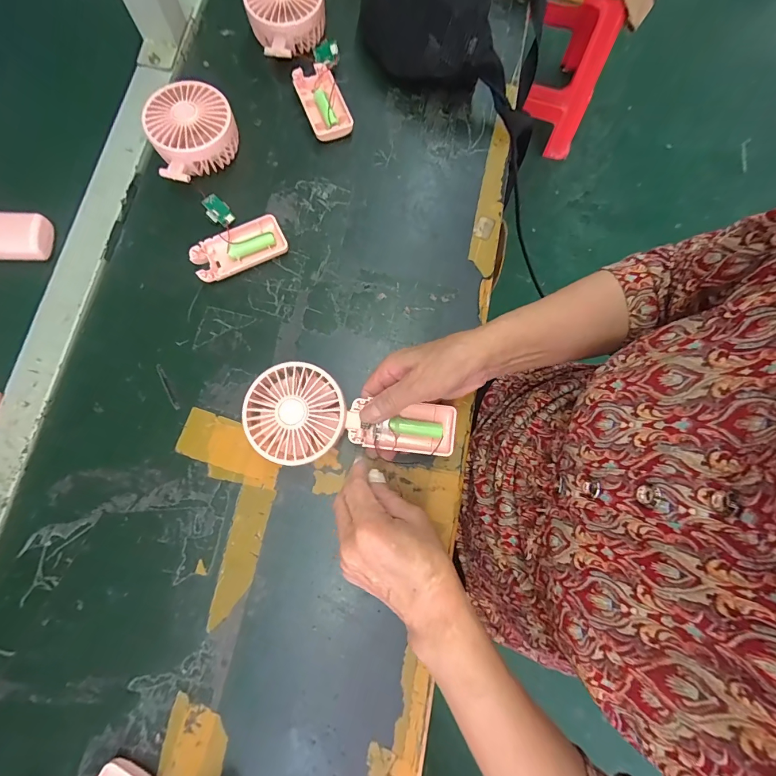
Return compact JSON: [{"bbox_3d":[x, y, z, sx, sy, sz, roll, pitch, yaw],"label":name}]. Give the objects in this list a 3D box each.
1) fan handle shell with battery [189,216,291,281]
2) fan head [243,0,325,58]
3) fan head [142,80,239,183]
[{"bbox_3d":[-0.152,-0.142,0.391,0.092,0.015,0.043,-26,80,-7],"label":"fan handle shell with battery"},{"bbox_3d":[-0.115,-0.425,0.433,0.084,0.046,0.091,0,78,-2],"label":"fan head"},{"bbox_3d":[-0.204,-0.268,0.402,0.085,0.044,0.089,0,78,-2],"label":"fan head"}]

